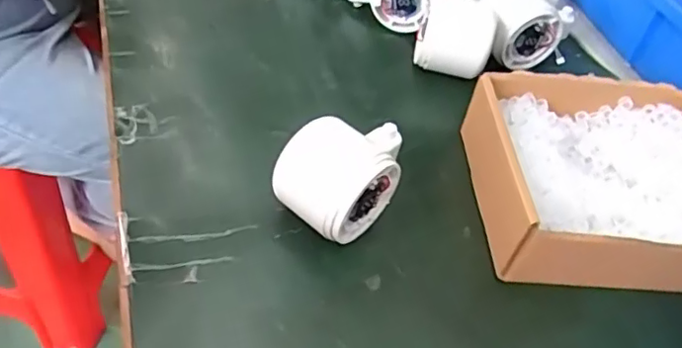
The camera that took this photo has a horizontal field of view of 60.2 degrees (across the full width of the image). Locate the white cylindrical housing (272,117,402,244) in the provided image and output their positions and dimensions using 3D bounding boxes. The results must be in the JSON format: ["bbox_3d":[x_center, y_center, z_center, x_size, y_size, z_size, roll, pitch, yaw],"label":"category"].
[{"bbox_3d":[0.004,0.001,0.345,0.084,0.051,0.051,-29,58,-34],"label":"white cylindrical housing"}]

